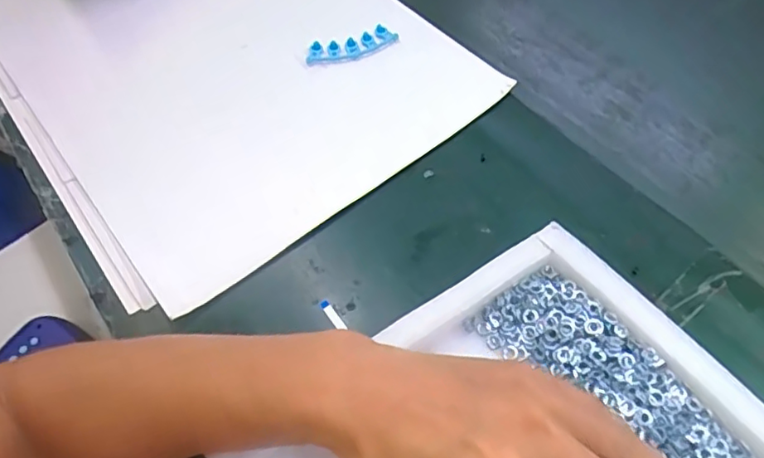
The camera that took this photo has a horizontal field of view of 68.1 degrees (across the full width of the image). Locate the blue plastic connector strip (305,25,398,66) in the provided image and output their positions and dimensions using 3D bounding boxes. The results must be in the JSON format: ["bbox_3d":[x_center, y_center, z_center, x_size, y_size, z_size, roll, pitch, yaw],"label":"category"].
[{"bbox_3d":[-0.031,-0.190,0.595,0.097,0.029,0.019,-16,58,-5],"label":"blue plastic connector strip"}]

